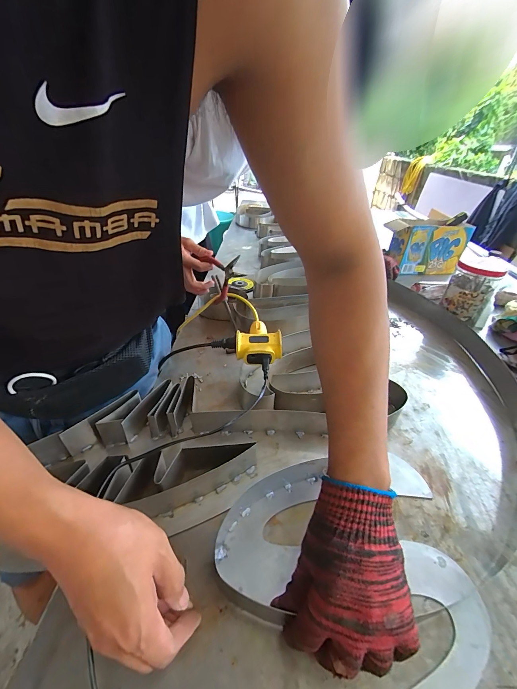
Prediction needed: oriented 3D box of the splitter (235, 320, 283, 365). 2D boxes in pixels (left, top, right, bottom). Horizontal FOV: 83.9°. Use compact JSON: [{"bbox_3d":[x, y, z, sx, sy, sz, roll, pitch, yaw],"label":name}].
[{"bbox_3d":[-0.001,-0.002,0.528,0.082,0.041,0.081,0,36,-2],"label":"splitter"}]

